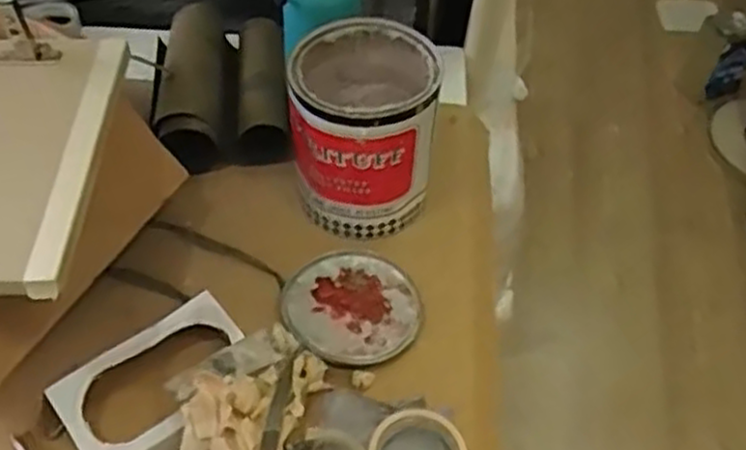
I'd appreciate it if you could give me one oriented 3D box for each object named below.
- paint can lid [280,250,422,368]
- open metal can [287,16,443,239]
[{"bbox_3d":[-0.026,0.088,0.865,0.149,0.021,0.148,4,47,-5],"label":"paint can lid"},{"bbox_3d":[-0.013,-0.114,0.908,0.157,0.192,0.161,1,52,-1],"label":"open metal can"}]

